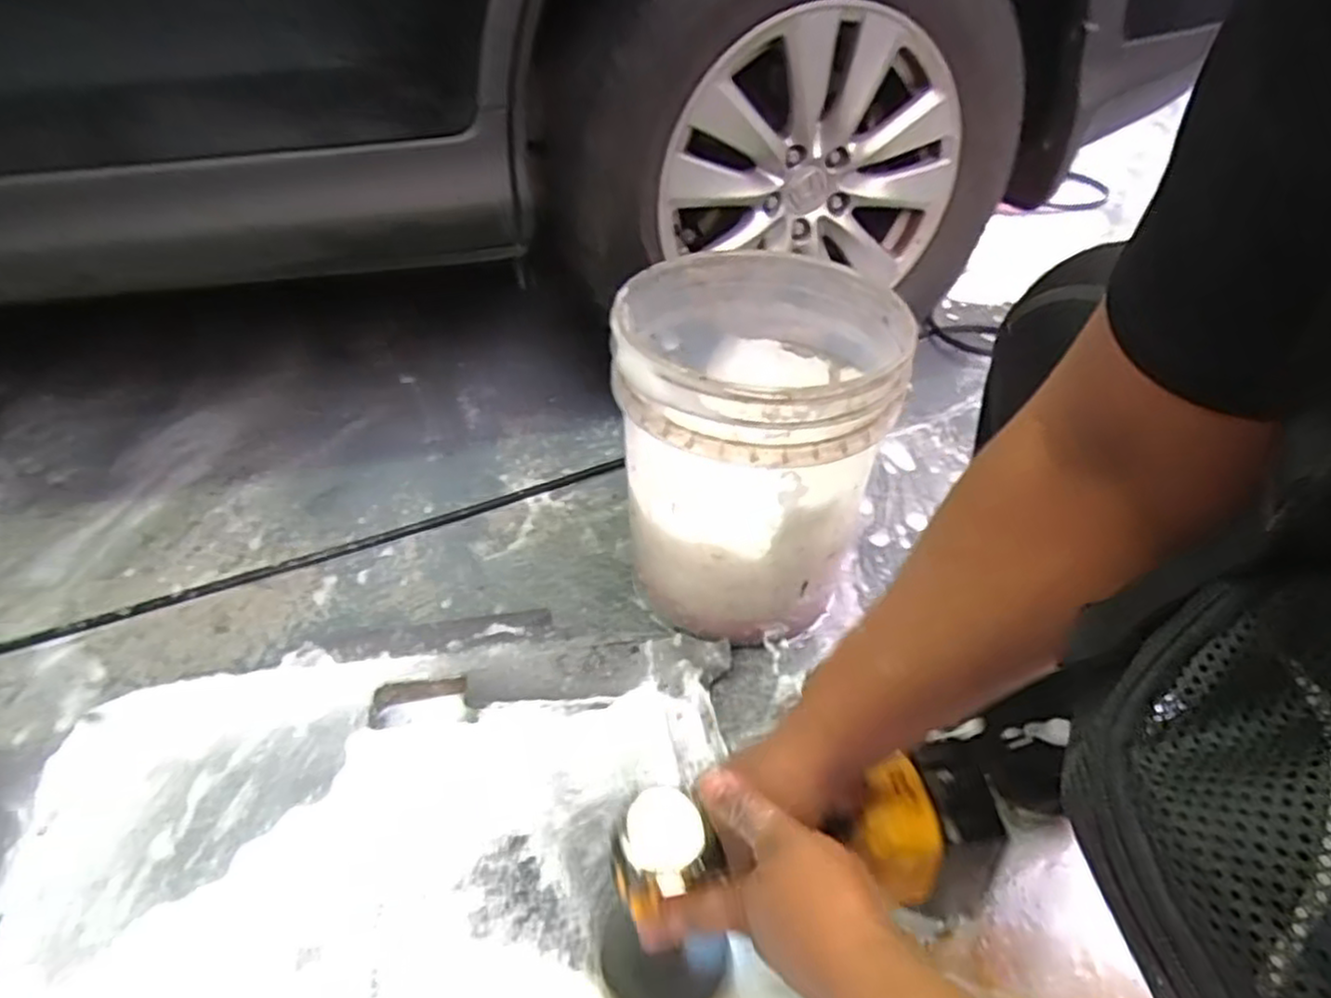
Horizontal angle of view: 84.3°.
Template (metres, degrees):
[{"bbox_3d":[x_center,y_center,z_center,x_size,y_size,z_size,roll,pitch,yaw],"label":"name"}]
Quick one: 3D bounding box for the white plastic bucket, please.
[{"bbox_3d":[0.089,-0.056,0.828,0.273,0.342,0.277,1,40,-1],"label":"white plastic bucket"}]

